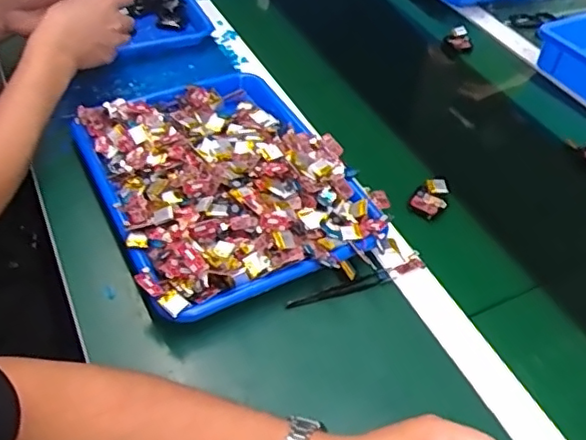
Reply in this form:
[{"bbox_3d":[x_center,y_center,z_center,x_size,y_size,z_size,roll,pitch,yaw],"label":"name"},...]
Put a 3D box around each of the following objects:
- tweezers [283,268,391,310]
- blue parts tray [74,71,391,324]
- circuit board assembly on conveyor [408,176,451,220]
[{"bbox_3d":[0.047,0.069,0.590,0.109,0.011,0.012,-16,50,-19],"label":"tweezers"},{"bbox_3d":[-0.077,-0.059,0.653,0.253,0.057,0.325,-18,50,-21],"label":"blue parts tray"},{"bbox_3d":[0.162,-0.027,0.690,0.036,0.016,0.061,30,51,22],"label":"circuit board assembly on conveyor"}]

